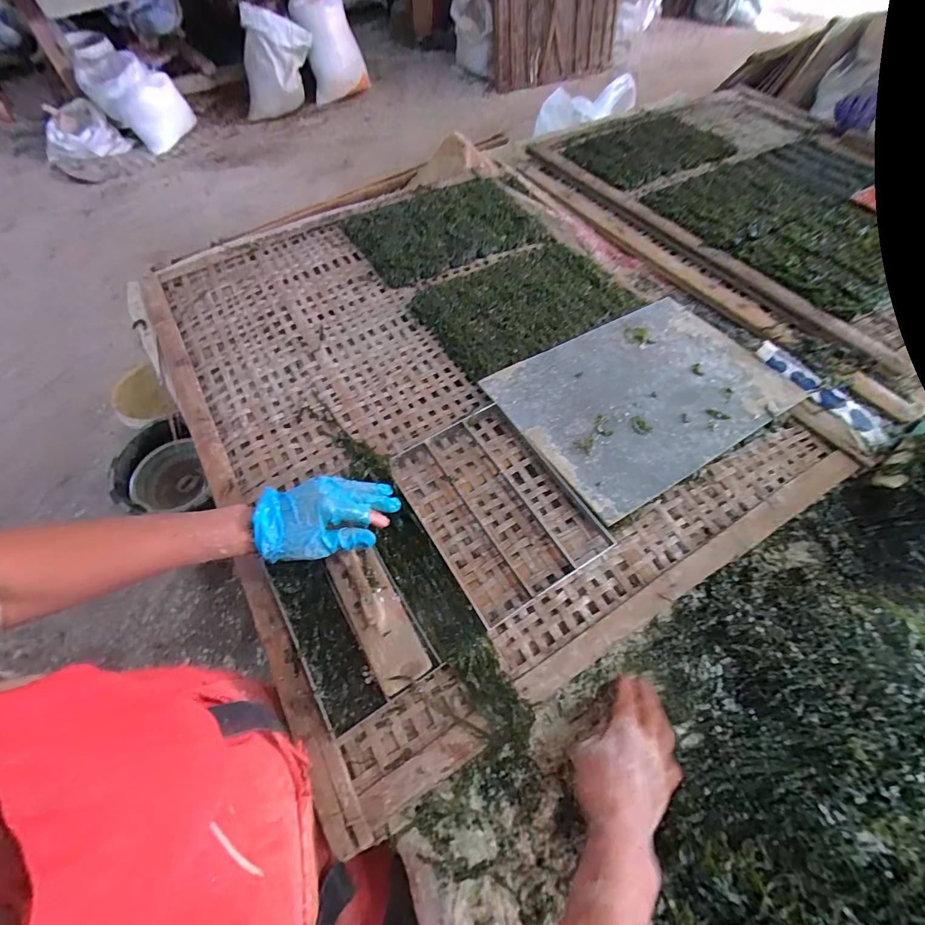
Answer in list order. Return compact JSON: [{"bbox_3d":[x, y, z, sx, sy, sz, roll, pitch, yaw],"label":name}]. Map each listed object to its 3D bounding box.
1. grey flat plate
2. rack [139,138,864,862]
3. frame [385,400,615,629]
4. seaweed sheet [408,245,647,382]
[{"bbox_3d":[0.273,-0.111,0.620,0.404,0.008,0.269,-27,62,-19],"label":"grey flat plate"},{"bbox_3d":[0.011,-0.216,0.684,0.900,0.044,0.978,-28,64,-14],"label":"rack"},{"bbox_3d":[0.039,0.049,0.527,0.182,0.030,0.251,-30,64,-15],"label":"frame"},{"bbox_3d":[0.112,-0.290,0.736,0.359,0.019,0.244,-28,64,-16],"label":"seaweed sheet"}]

